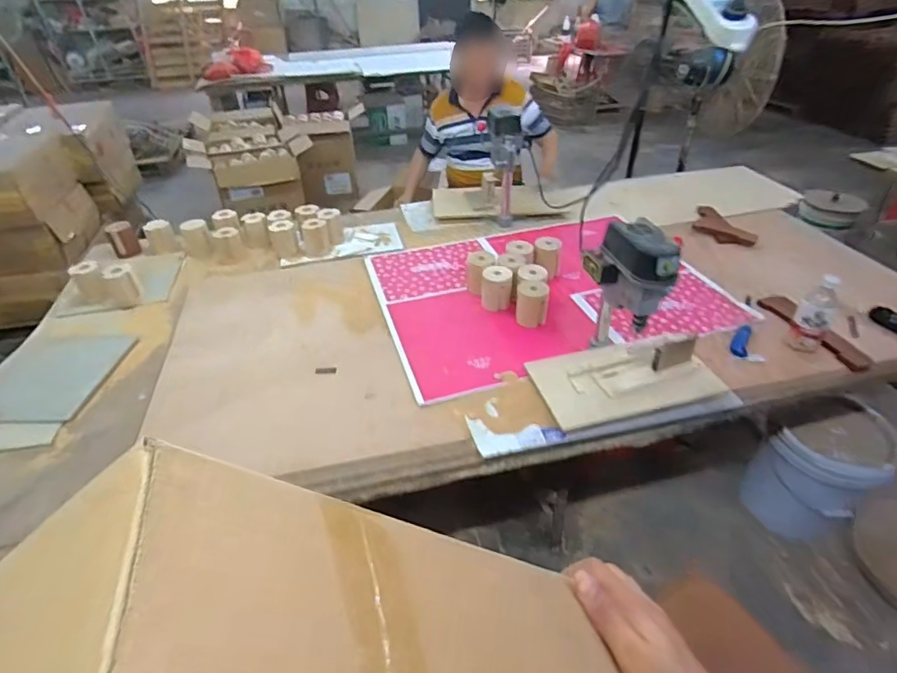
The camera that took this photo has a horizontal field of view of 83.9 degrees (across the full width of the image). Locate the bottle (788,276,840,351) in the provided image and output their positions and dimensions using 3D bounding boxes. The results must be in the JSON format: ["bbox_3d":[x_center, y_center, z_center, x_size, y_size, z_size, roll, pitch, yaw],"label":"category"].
[{"bbox_3d":[0.852,-0.060,1.147,0.066,0.174,0.073,19,43,24],"label":"bottle"}]

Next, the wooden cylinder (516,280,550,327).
[{"bbox_3d":[0.223,-0.085,1.323,0.082,0.105,0.076,7,39,10],"label":"wooden cylinder"}]

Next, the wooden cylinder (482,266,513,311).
[{"bbox_3d":[0.133,-0.133,1.374,0.083,0.100,0.083,1,39,3],"label":"wooden cylinder"}]

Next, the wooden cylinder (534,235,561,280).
[{"bbox_3d":[0.287,-0.236,1.476,0.078,0.108,0.070,23,45,28],"label":"wooden cylinder"}]

